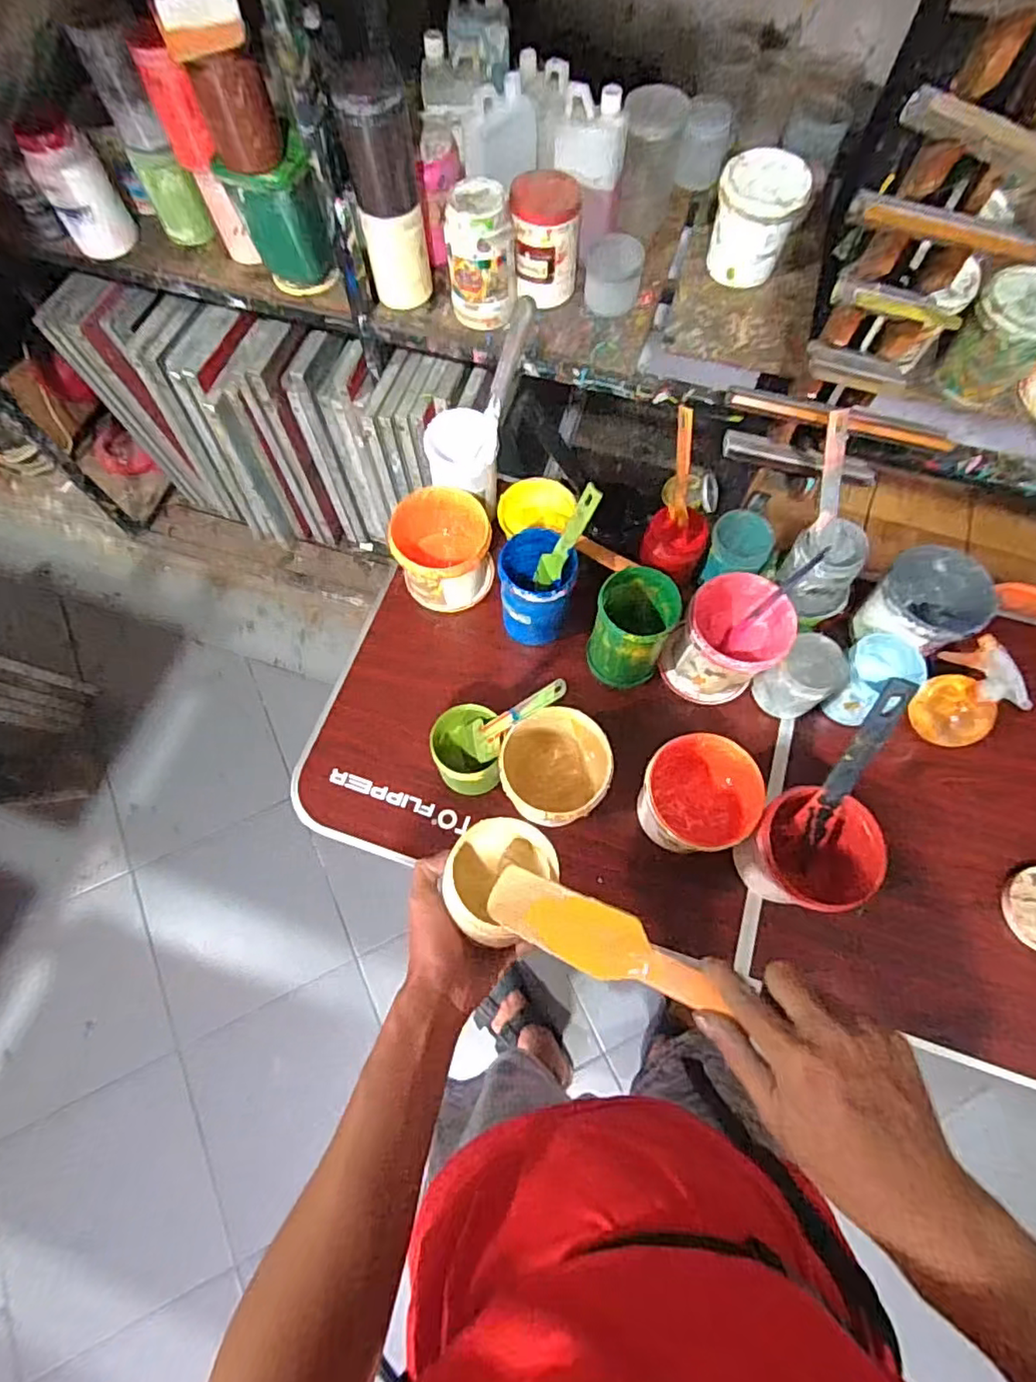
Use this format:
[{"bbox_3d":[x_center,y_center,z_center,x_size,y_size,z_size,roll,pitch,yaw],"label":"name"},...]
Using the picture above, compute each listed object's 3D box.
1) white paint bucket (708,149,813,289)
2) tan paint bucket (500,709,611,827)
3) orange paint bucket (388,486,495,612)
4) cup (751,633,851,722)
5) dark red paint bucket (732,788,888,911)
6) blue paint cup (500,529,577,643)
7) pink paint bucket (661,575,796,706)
[{"bbox_3d":[0.364,-0.724,0.943,0.121,0.130,0.118,0,70,0],"label":"white paint bucket"},{"bbox_3d":[0.041,0.090,0.730,0.121,0.104,0.139,-16,71,-5],"label":"tan paint bucket"},{"bbox_3d":[-0.101,-0.186,0.833,0.123,0.124,0.118,0,70,0],"label":"orange paint bucket"},{"bbox_3d":[0.361,-0.014,0.783,0.076,0.103,0.074,0,70,0],"label":"cup"},{"bbox_3d":[0.324,0.186,0.701,0.127,0.130,0.124,0,70,0],"label":"dark red paint bucket"},{"bbox_3d":[0.026,-0.134,0.817,0.095,0.140,0.103,-3,70,-1],"label":"blue paint cup"},{"bbox_3d":[0.274,-0.067,0.798,0.124,0.142,0.131,0,70,0],"label":"pink paint bucket"}]

